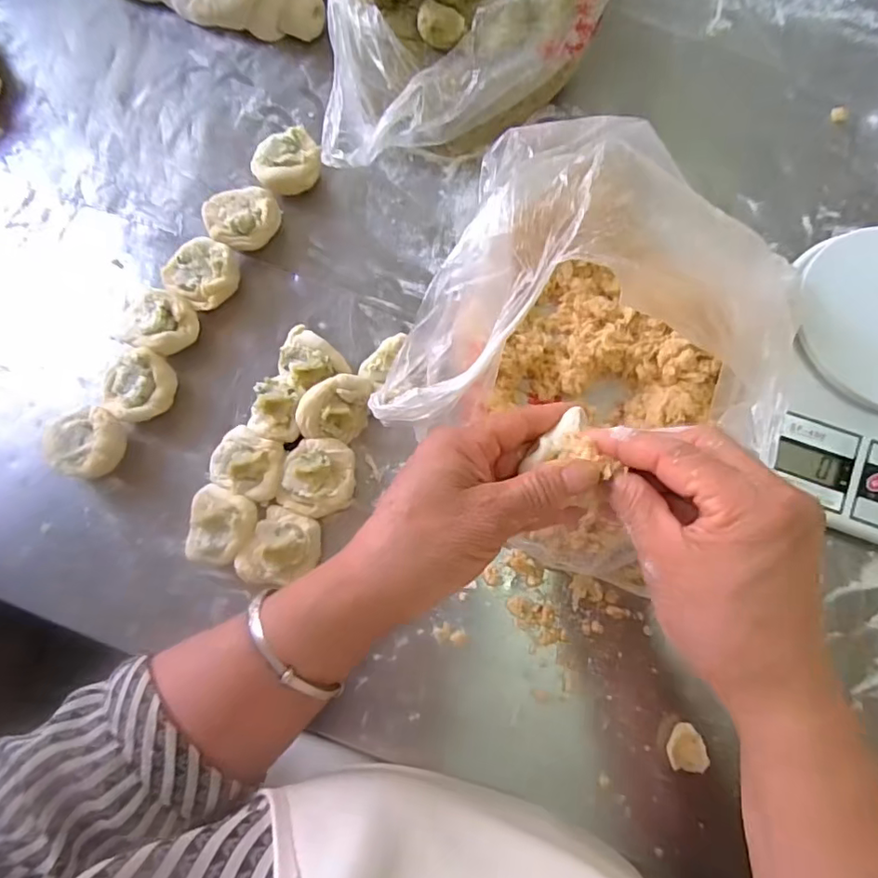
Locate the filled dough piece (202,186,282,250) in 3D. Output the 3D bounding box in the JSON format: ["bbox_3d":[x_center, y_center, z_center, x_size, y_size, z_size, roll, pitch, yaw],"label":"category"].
[{"bbox_3d":[-0.145,-0.164,0.412,0.053,0.030,0.048,-31,77,-6],"label":"filled dough piece"}]

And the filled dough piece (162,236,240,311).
[{"bbox_3d":[-0.171,-0.120,0.402,0.041,0.024,0.048,31,79,9],"label":"filled dough piece"}]

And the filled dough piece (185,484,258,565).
[{"bbox_3d":[-0.142,0.058,0.362,0.043,0.030,0.047,10,77,4],"label":"filled dough piece"}]

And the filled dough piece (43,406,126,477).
[{"bbox_3d":[-0.240,0.004,0.375,0.047,0.030,0.045,8,77,4],"label":"filled dough piece"}]

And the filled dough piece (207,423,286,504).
[{"bbox_3d":[-0.127,0.018,0.373,0.049,0.030,0.041,24,78,7],"label":"filled dough piece"}]

